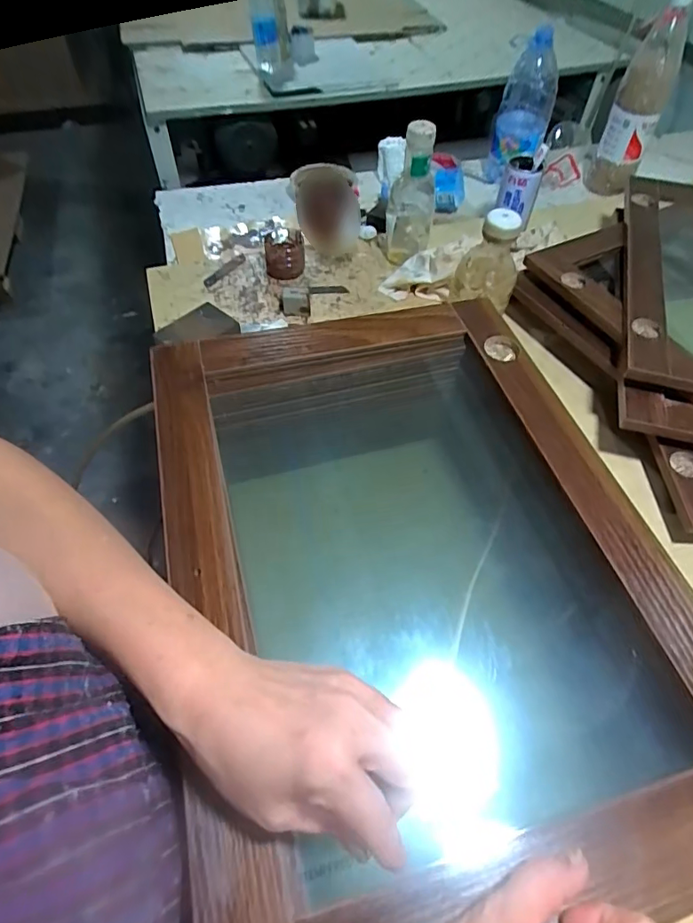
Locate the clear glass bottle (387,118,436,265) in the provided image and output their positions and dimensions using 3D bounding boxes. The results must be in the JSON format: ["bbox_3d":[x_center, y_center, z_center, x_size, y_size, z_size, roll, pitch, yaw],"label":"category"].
[{"bbox_3d":[0.096,-0.381,0.746,0.068,0.212,0.057,8,54,5],"label":"clear glass bottle"}]

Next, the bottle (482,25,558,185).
[{"bbox_3d":[0.324,-0.643,0.928,0.097,0.217,0.072,17,56,11],"label":"bottle"}]

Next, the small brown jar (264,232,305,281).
[{"bbox_3d":[-0.100,-0.332,0.802,0.066,0.047,0.082,-3,54,-3],"label":"small brown jar"}]

